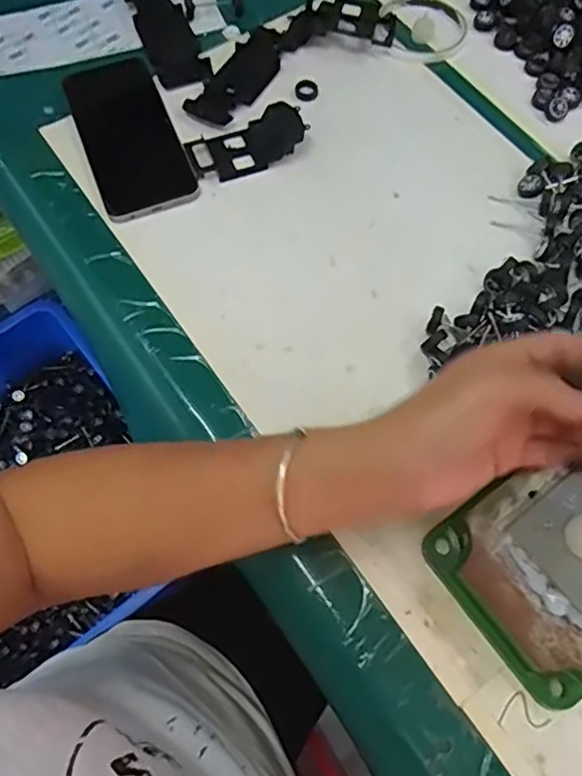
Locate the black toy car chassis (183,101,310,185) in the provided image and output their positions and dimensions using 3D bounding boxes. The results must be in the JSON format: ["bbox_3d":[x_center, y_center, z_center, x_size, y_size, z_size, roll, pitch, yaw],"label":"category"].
[{"bbox_3d":[-0.037,-0.199,0.489,0.093,0.022,0.048,-21,69,-10],"label":"black toy car chassis"}]

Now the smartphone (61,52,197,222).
[{"bbox_3d":[-0.135,-0.210,0.501,0.074,0.008,0.173,-21,69,-10],"label":"smartphone"}]

